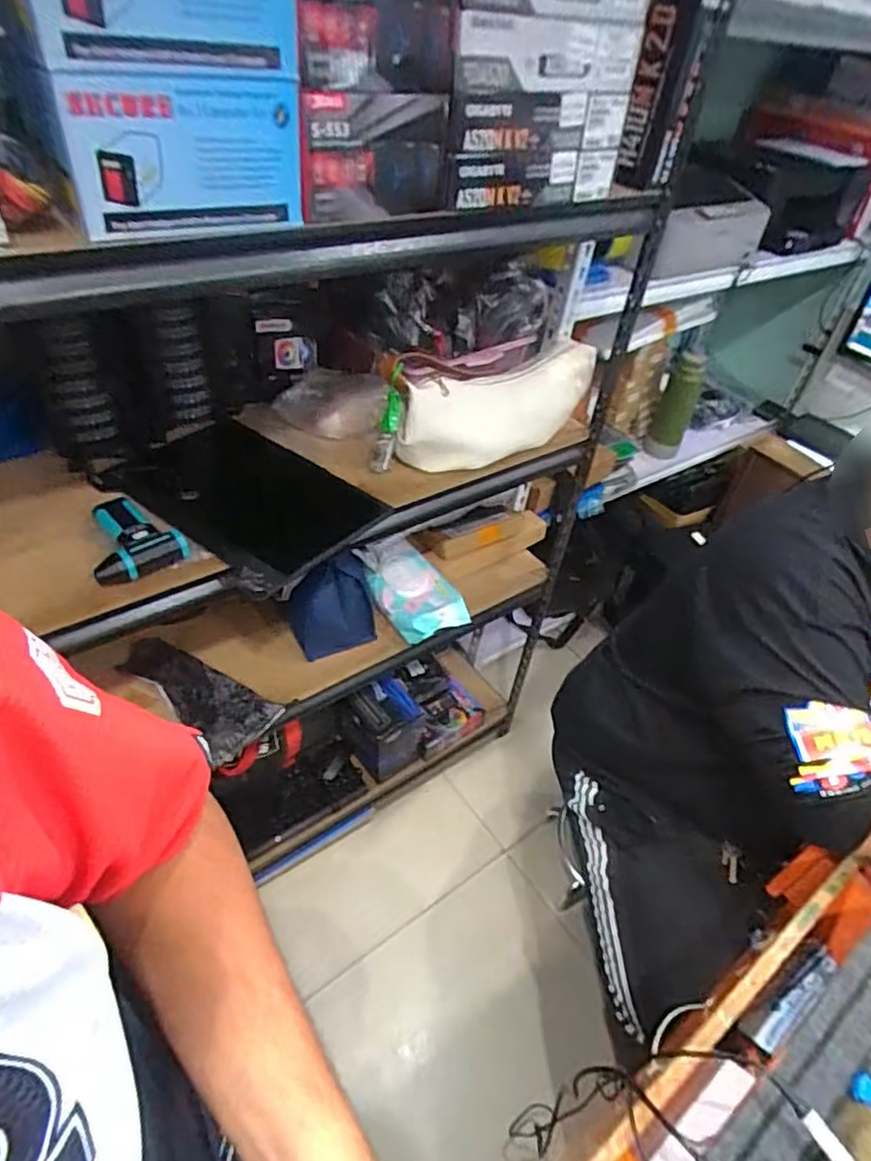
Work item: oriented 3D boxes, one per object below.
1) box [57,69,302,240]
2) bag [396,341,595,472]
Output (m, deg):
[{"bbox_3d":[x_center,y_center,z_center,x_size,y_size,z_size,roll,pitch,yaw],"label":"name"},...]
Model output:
[{"bbox_3d":[-0.198,-0.352,0.537,0.187,0.112,0.042,-27,53,-32],"label":"box"},{"bbox_3d":[0.111,-0.279,1.048,0.374,0.121,0.109,-31,55,-34],"label":"bag"}]

